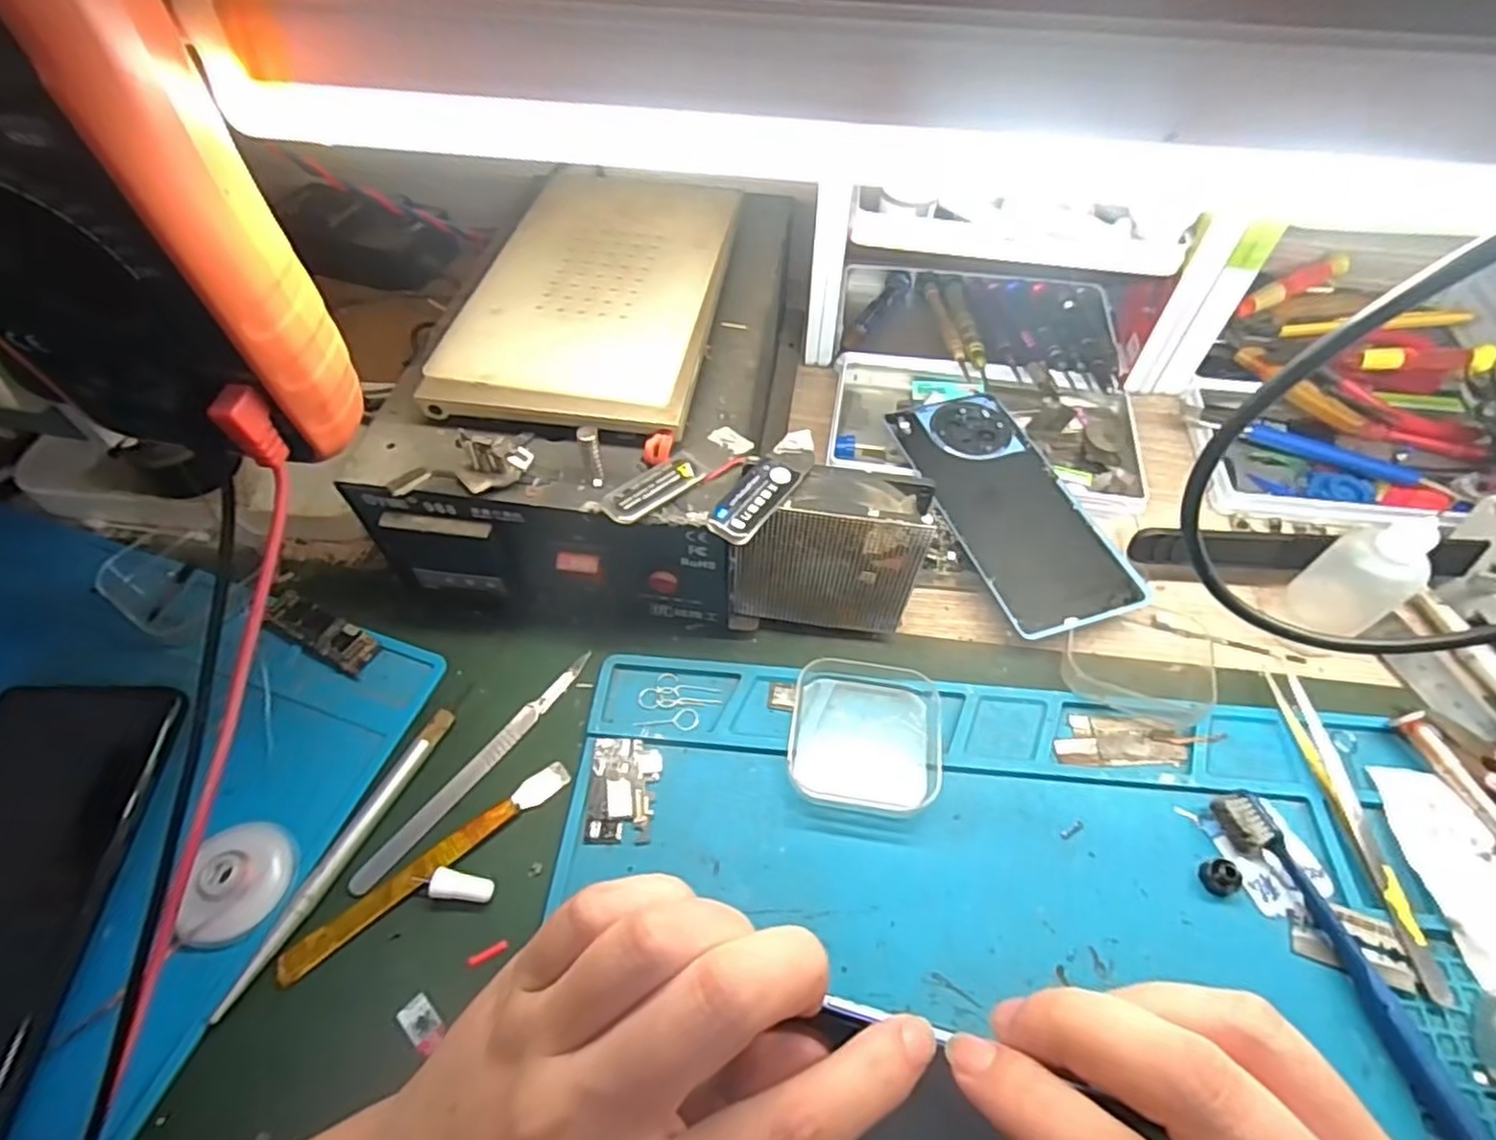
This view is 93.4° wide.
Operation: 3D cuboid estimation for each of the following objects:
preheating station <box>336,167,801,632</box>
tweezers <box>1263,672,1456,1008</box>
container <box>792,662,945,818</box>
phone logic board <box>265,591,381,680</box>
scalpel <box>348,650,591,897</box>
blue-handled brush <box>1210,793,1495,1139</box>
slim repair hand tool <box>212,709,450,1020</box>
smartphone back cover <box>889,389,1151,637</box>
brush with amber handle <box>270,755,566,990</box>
[{"bbox_3d":[-0.065,-0.098,0.365,0.165,0.103,0.235,7,55,5],"label":"preheating station"},{"bbox_3d":[0.246,0.100,0.286,0.011,0.012,0.126,-3,55,-3],"label":"tweezers"},{"bbox_3d":[0.052,0.071,0.306,0.065,0.016,0.062,7,55,5],"label":"container"},{"bbox_3d":[-0.205,0.029,0.337,0.062,0.006,0.020,23,58,15],"label":"phone logic board"},{"bbox_3d":[-0.115,0.084,0.307,0.010,0.007,0.129,31,61,20],"label":"scalpel"},{"bbox_3d":[0.225,0.165,0.239,0.016,0.016,0.183,-14,56,-10],"label":"blue-handled brush"},{"bbox_3d":[-0.162,0.111,0.283,0.008,0.006,0.126,21,58,14],"label":"slim repair hand tool"},{"bbox_3d":[0.138,-0.036,0.380,0.073,0.005,0.158,-16,57,-12],"label":"smartphone back cover"},{"bbox_3d":[-0.126,0.118,0.283,0.119,0.007,0.012,-35,62,-22],"label":"brush with amber handle"}]

